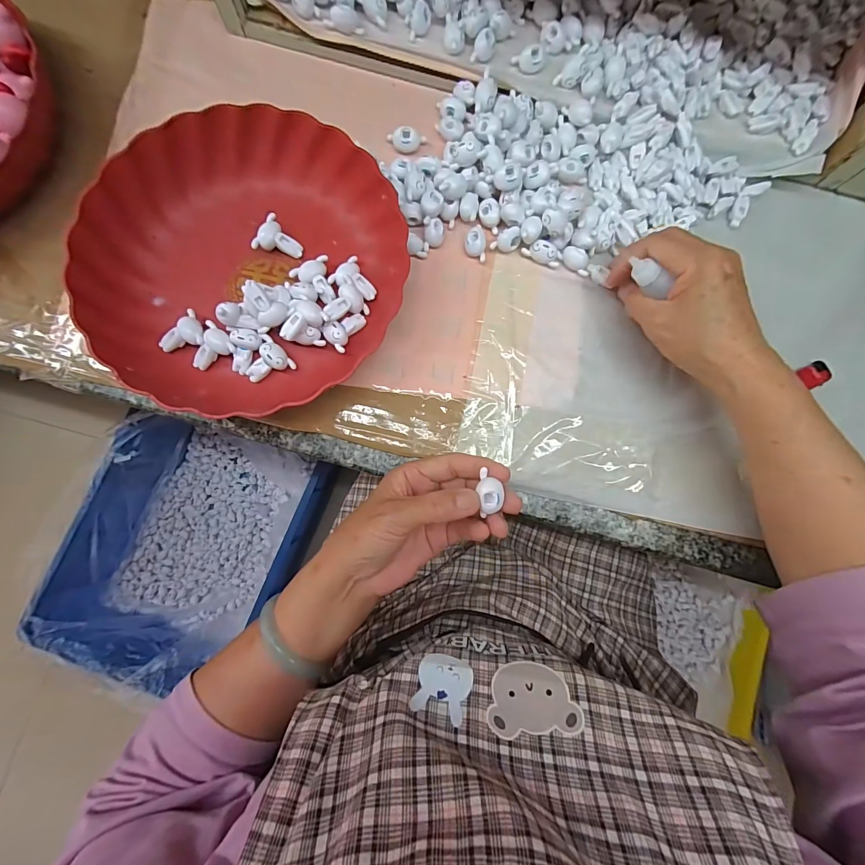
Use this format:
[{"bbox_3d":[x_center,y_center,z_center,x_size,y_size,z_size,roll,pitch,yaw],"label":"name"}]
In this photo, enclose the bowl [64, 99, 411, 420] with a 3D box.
[{"bbox_3d":[-0.148,-0.134,0.310,0.245,0.046,0.244,34,83,3],"label":"bowl"}]

